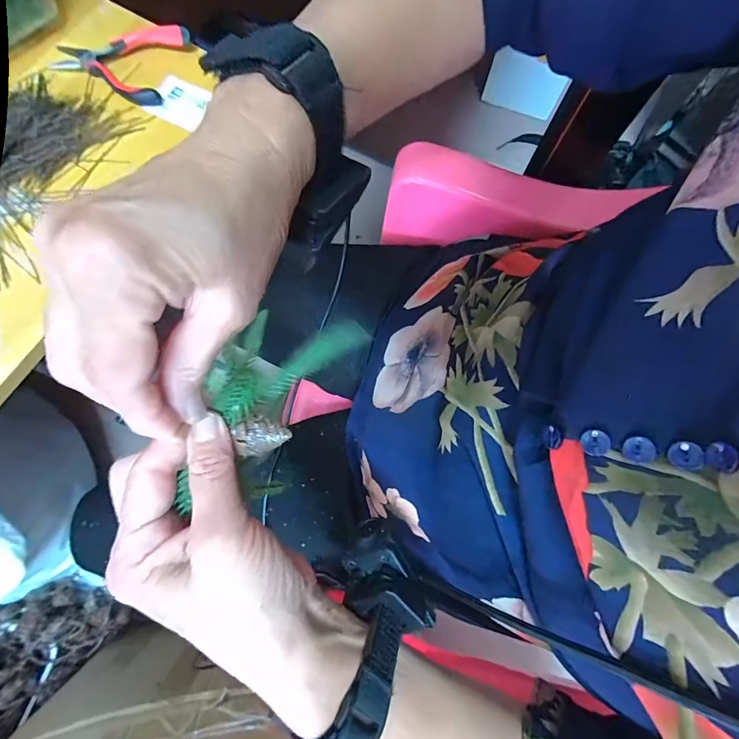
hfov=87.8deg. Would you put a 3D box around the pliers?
[{"bbox_3d":[-0.254,-0.319,0.389,0.122,0.020,0.085,19,76,4],"label":"pliers"}]

